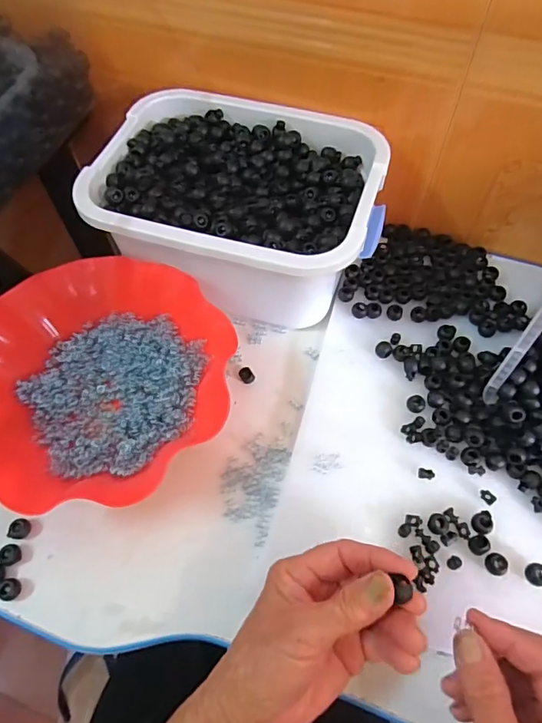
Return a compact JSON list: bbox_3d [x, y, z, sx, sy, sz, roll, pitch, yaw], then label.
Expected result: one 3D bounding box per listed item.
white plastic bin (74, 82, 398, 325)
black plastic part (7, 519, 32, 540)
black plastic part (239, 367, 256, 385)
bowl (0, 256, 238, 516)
[{"bbox_3d":[-0.029,-0.145,0.461,0.246,0.103,0.196,16,64,13],"label":"white plastic bin"},{"bbox_3d":[-0.200,0.134,0.385,0.015,0.010,0.015,0,61,0],"label":"black plastic part"},{"bbox_3d":[-0.022,0.012,0.446,0.013,0.005,0.016,-27,64,-14],"label":"black plastic part"},{"bbox_3d":[-0.144,0.015,0.412,0.216,0.062,0.210,0,61,0],"label":"bowl"}]

